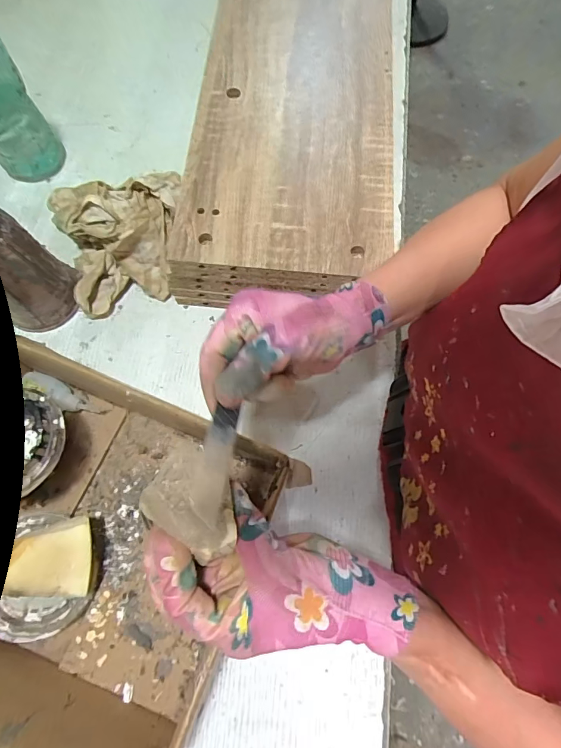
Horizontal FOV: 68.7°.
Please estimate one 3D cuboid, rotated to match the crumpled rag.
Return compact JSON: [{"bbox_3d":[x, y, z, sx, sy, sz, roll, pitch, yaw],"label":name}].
[{"bbox_3d":[-0.195,-0.152,0.486,0.160,0.079,0.151,-6,71,-4],"label":"crumpled rag"}]

